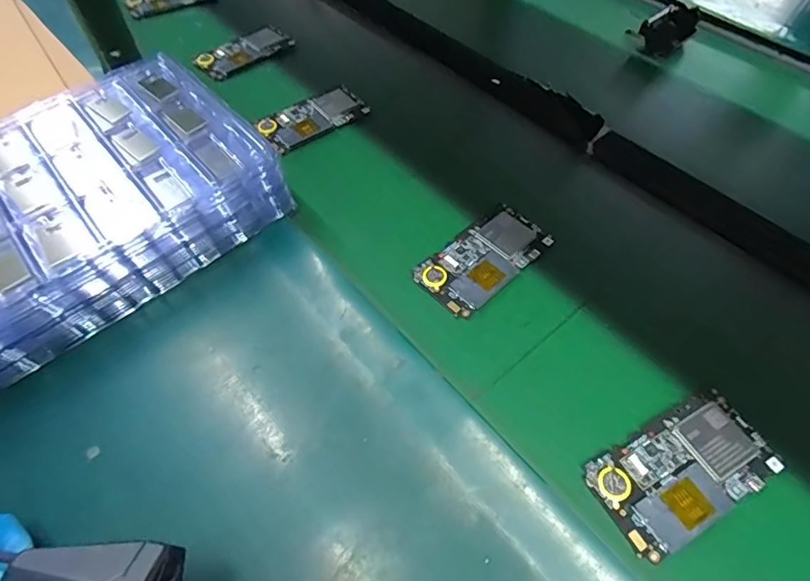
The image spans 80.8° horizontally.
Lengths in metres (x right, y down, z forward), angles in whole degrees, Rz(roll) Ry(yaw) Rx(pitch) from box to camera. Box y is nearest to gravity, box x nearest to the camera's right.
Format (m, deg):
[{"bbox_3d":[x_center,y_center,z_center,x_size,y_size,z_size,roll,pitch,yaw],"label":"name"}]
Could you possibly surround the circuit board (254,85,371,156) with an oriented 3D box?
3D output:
[{"bbox_3d":[-0.101,-0.194,0.533,0.121,0.008,0.058,-35,61,-23],"label":"circuit board"}]

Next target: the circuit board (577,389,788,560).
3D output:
[{"bbox_3d":[0.188,0.120,0.320,0.124,0.008,0.063,-23,57,-17],"label":"circuit board"}]

